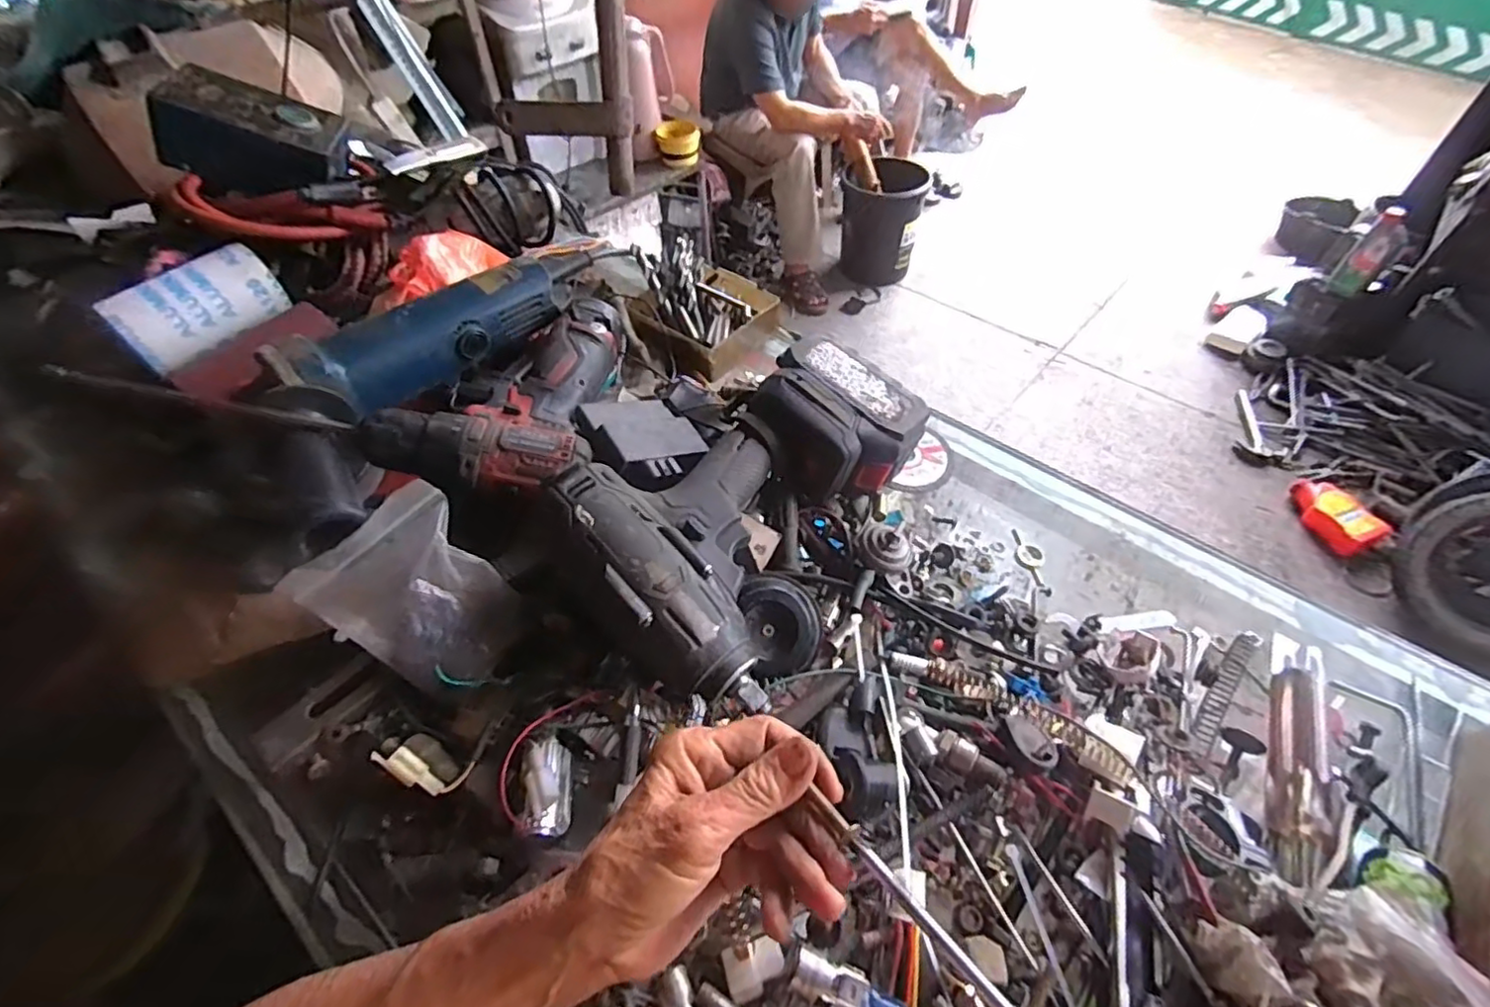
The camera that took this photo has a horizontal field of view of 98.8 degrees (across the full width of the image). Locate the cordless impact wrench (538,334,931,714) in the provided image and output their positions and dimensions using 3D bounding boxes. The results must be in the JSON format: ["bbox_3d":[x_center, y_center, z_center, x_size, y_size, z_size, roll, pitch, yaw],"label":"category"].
[{"bbox_3d":[-0.003,-0.011,0.415,0.162,0.074,0.269,25,57,20],"label":"cordless impact wrench"}]

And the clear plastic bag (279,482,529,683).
[{"bbox_3d":[-0.191,0.056,0.366,0.094,0.068,0.099,-37,60,-24],"label":"clear plastic bag"}]

